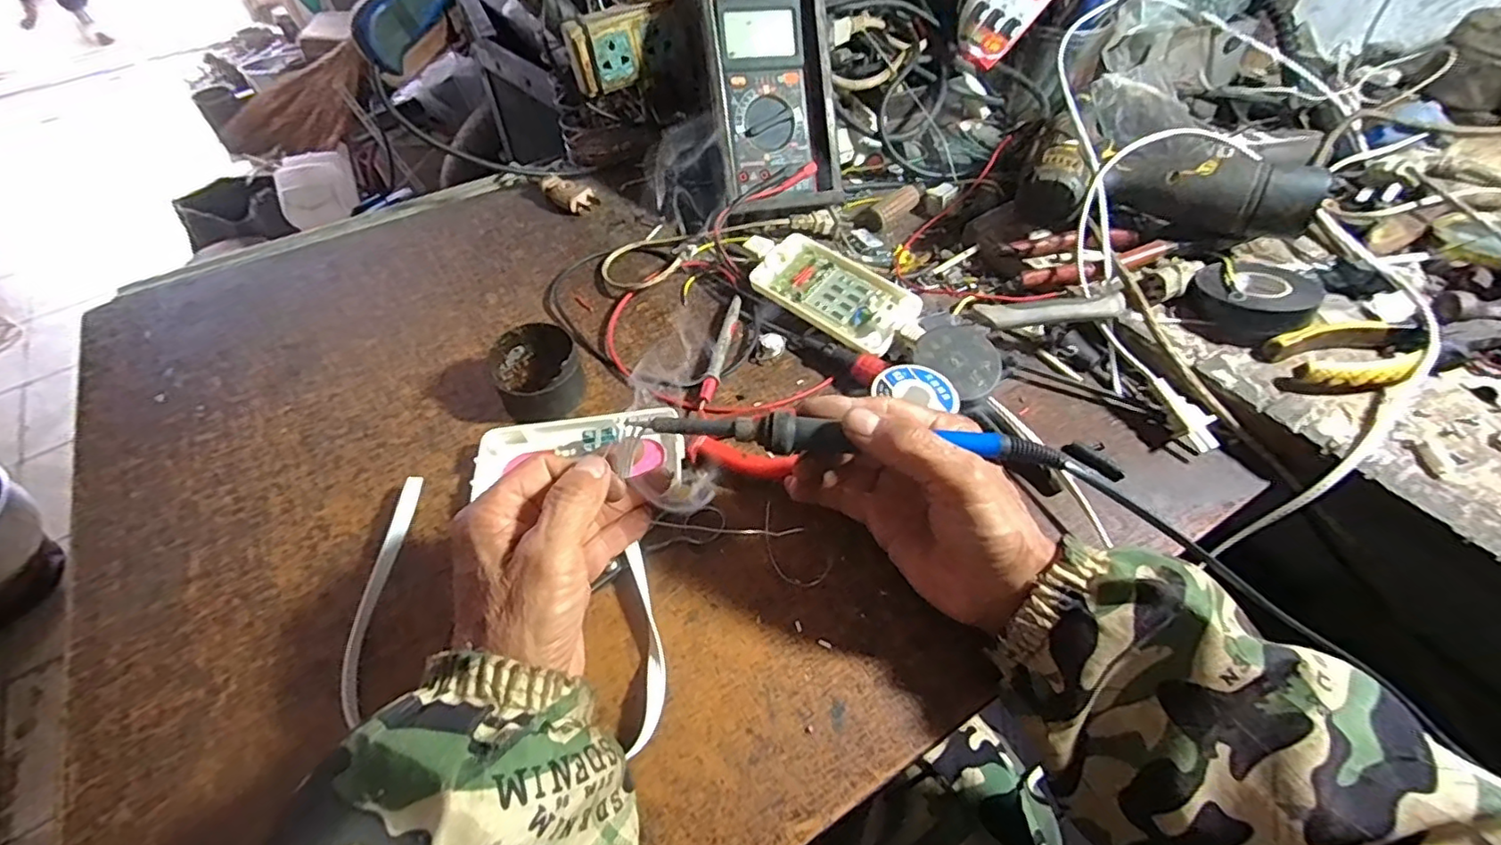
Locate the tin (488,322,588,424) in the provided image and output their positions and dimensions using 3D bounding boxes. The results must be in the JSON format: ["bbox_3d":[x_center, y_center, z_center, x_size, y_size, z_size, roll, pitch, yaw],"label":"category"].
[{"bbox_3d":[-0.146,-0.037,0.433,0.059,0.034,0.059,-1,52,1],"label":"tin"}]

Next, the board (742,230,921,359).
[{"bbox_3d":[0.060,-0.099,0.484,0.151,0.026,0.061,35,60,26],"label":"board"}]

